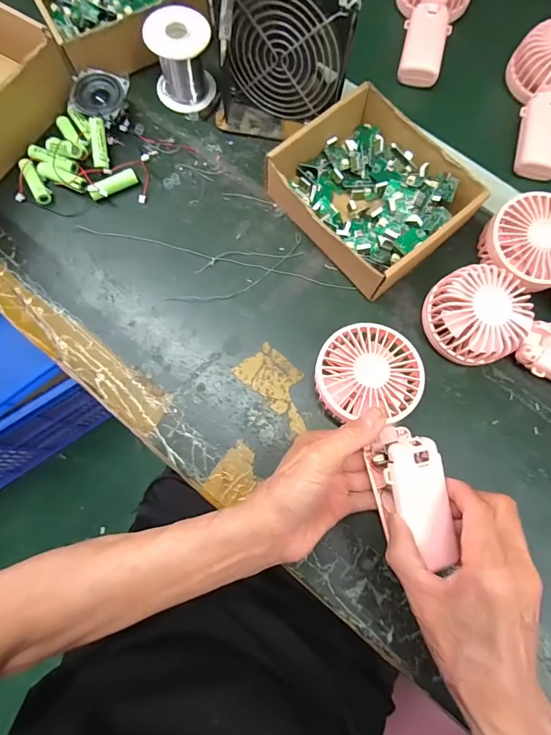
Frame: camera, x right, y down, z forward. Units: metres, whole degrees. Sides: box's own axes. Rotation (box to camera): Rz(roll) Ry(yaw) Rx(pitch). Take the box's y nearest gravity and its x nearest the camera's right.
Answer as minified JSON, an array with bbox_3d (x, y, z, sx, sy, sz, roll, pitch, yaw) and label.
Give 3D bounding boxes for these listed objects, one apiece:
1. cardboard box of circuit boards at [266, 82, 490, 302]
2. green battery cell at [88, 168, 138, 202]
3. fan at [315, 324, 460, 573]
[{"bbox_3d":[0.093,-0.171,0.378,0.140,0.049,0.165,-37,81,-7],"label":"cardboard box of circuit boards"},{"bbox_3d":[-0.168,-0.189,0.395,0.050,0.017,0.017,-35,80,-7],"label":"green battery cell"},{"bbox_3d":[0.093,0.054,0.306,0.087,0.031,0.188,-16,72,-3],"label":"fan"}]

